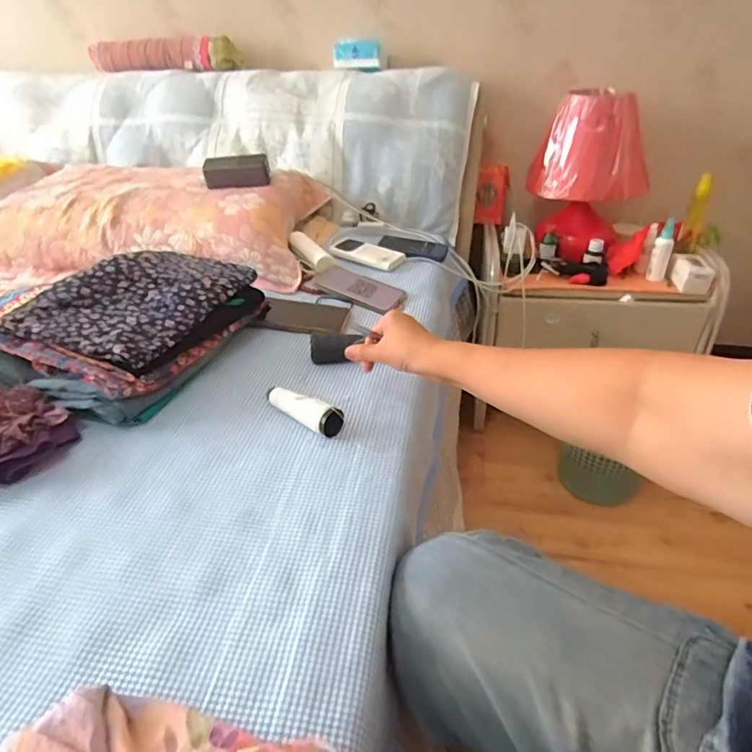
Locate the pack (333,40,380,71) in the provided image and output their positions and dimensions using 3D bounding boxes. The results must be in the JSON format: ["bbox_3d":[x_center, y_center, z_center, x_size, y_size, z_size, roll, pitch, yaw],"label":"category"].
[{"bbox_3d":[-0.048,-0.764,1.180,0.111,0.058,0.035,3,36,6],"label":"pack"}]

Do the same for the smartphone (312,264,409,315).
[{"bbox_3d":[-0.031,-0.158,0.886,0.161,0.007,0.075,24,51,18],"label":"smartphone"}]

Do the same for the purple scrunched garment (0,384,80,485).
[{"bbox_3d":[-0.428,0.067,0.576,0.125,0.052,0.137,-25,43,-33],"label":"purple scrunched garment"}]

